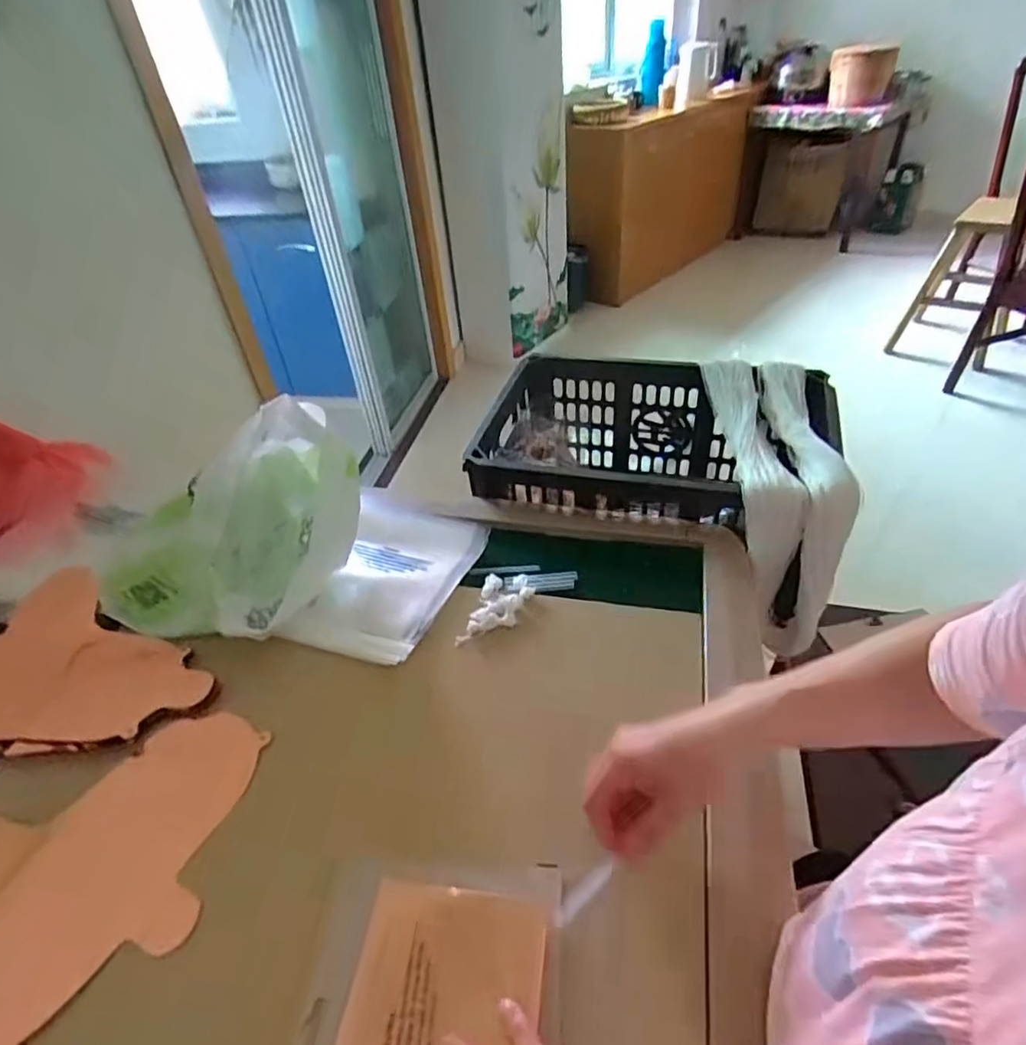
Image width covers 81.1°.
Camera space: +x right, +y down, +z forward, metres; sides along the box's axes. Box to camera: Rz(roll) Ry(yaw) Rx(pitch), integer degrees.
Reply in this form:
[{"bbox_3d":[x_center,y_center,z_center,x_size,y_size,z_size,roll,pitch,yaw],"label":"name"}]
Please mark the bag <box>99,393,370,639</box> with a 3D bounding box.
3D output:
[{"bbox_3d":[-0.296,-0.008,0.643,0.196,0.142,0.249,14,43,23],"label":"bag"}]

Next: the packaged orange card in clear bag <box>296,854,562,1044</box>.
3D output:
[{"bbox_3d":[-0.053,0.304,0.357,0.157,0.015,0.188,-1,39,6],"label":"packaged orange card in clear bag"}]

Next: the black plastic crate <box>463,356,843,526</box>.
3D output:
[{"bbox_3d":[0.194,-0.073,0.856,0.461,0.191,0.304,6,40,14],"label":"black plastic crate"}]

